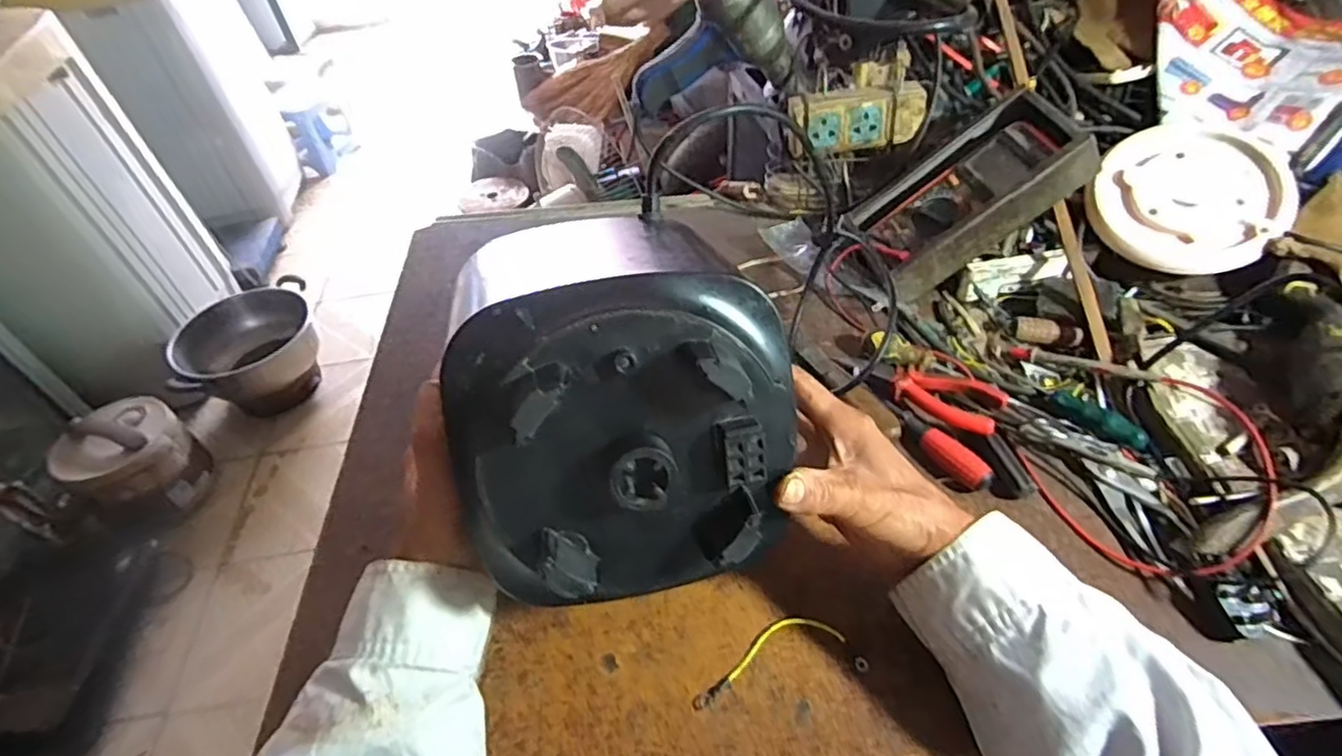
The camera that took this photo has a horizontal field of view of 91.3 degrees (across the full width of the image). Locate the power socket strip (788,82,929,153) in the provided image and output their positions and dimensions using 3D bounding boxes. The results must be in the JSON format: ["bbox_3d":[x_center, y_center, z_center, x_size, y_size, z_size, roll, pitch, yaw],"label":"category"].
[{"bbox_3d":[0.192,-0.268,0.677,0.133,0.056,0.026,-1,46,3],"label":"power socket strip"}]

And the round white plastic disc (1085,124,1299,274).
[{"bbox_3d":[0.483,-0.175,0.613,0.153,0.024,0.159,-5,71,16],"label":"round white plastic disc"}]

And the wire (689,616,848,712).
[{"bbox_3d":[0.059,0.178,0.422,0.106,0.005,0.028,-19,47,-14],"label":"wire"}]

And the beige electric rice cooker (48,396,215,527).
[{"bbox_3d":[-1.169,0.188,1.442,0.224,0.233,0.225,24,52,25],"label":"beige electric rice cooker"}]

